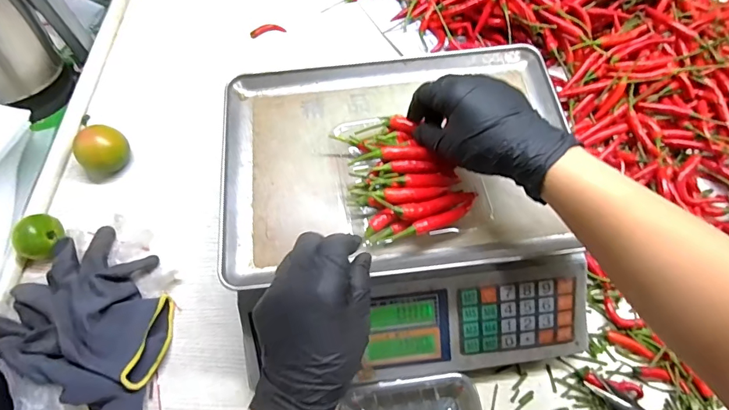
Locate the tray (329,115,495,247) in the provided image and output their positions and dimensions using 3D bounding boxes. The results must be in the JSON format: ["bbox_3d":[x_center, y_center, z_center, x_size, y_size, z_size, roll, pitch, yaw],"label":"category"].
[{"bbox_3d":[0.041,-0.029,0.386,0.124,0.043,0.120,-13,66,-4],"label":"tray"}]

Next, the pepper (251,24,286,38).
[{"bbox_3d":[-0.149,-0.268,0.641,0.052,0.007,0.018,-19,66,-7],"label":"pepper"}]

